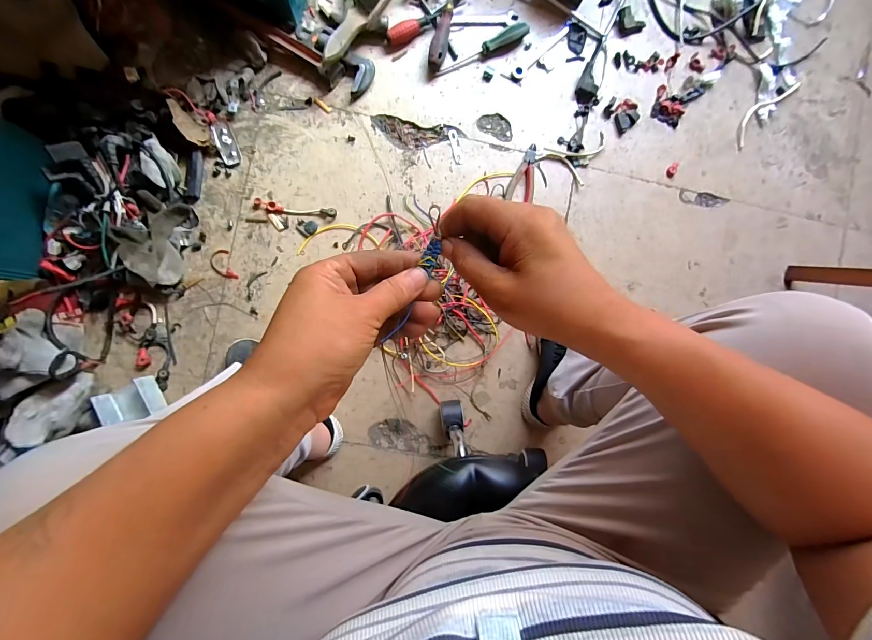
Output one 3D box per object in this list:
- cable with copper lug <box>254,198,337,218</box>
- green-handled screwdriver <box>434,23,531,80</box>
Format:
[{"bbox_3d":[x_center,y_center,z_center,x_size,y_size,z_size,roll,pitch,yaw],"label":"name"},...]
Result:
[{"bbox_3d":[-0.252,-0.197,0.655,0.143,0.007,0.022,6,88,-4],"label":"cable with copper lug"},{"bbox_3d":[0.085,-0.504,0.686,0.197,0.022,0.024,-29,91,-4],"label":"green-handled screwdriver"}]

